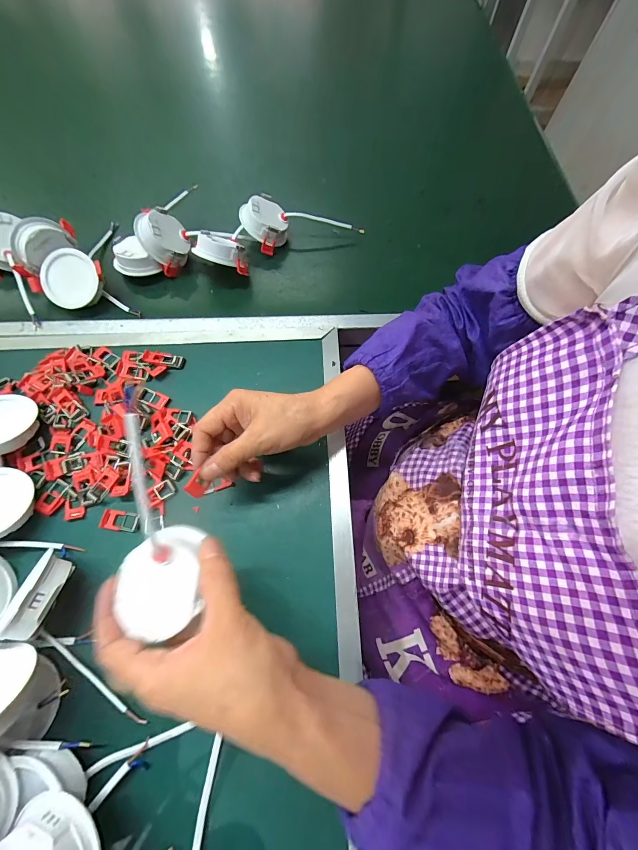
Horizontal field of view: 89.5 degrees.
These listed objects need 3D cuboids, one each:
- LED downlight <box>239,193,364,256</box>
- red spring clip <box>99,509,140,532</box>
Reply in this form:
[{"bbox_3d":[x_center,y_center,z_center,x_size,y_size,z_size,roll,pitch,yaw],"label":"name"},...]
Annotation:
[{"bbox_3d":[-0.031,-0.299,0.470,0.172,0.054,0.073,-18,69,-9],"label":"LED downlight"},{"bbox_3d":[-0.197,0.094,0.318,0.037,0.004,0.019,7,68,1],"label":"red spring clip"}]

